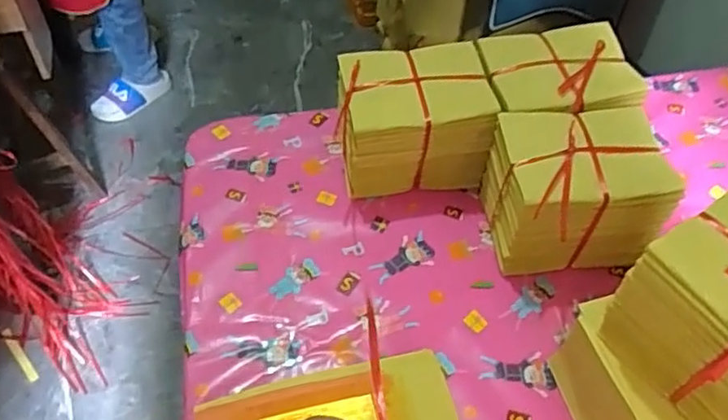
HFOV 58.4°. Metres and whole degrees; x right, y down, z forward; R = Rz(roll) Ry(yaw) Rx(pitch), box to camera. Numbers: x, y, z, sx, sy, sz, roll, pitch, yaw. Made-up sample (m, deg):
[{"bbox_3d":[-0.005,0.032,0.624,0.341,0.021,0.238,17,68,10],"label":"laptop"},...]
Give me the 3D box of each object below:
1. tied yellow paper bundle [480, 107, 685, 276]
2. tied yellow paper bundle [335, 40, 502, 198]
[{"bbox_3d":[0.222,-0.021,0.710,0.160,0.146,0.126,-4,54,-5],"label":"tied yellow paper bundle"},{"bbox_3d":[0.053,-0.100,0.767,0.169,0.135,0.121,-5,54,-6],"label":"tied yellow paper bundle"}]

